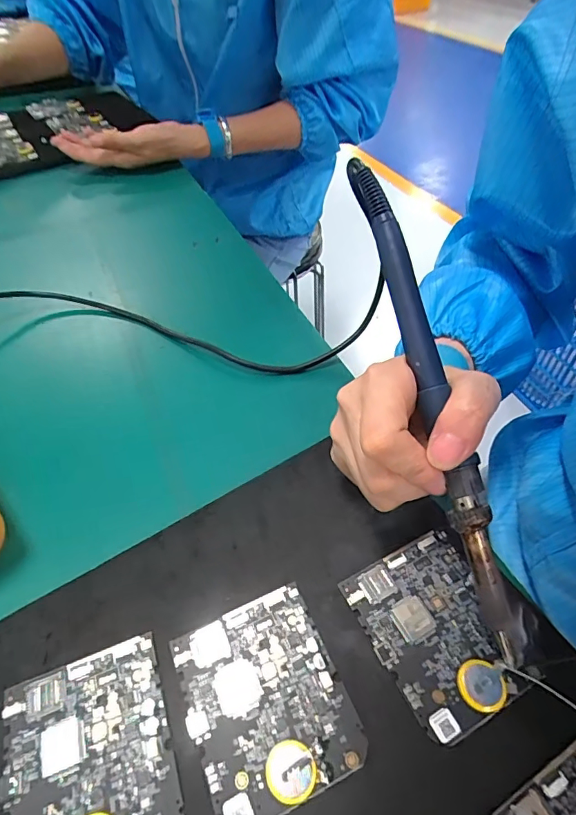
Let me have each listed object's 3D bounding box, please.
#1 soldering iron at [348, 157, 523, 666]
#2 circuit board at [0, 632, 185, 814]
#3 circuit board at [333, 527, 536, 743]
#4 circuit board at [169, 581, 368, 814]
[{"bbox_3d":[0.067,-0.007,0.217,0.015,0.024,0.239,-14,83,-7],"label":"soldering iron"},{"bbox_3d":[-0.082,0.145,0.191,0.065,0.006,0.078,-18,52,-12],"label":"circuit board"},{"bbox_3d":[0.071,0.103,0.219,0.062,0.005,0.077,-22,53,-15],"label":"circuit board"},{"bbox_3d":[-0.011,0.126,0.203,0.064,0.004,0.077,-21,53,-14],"label":"circuit board"}]

